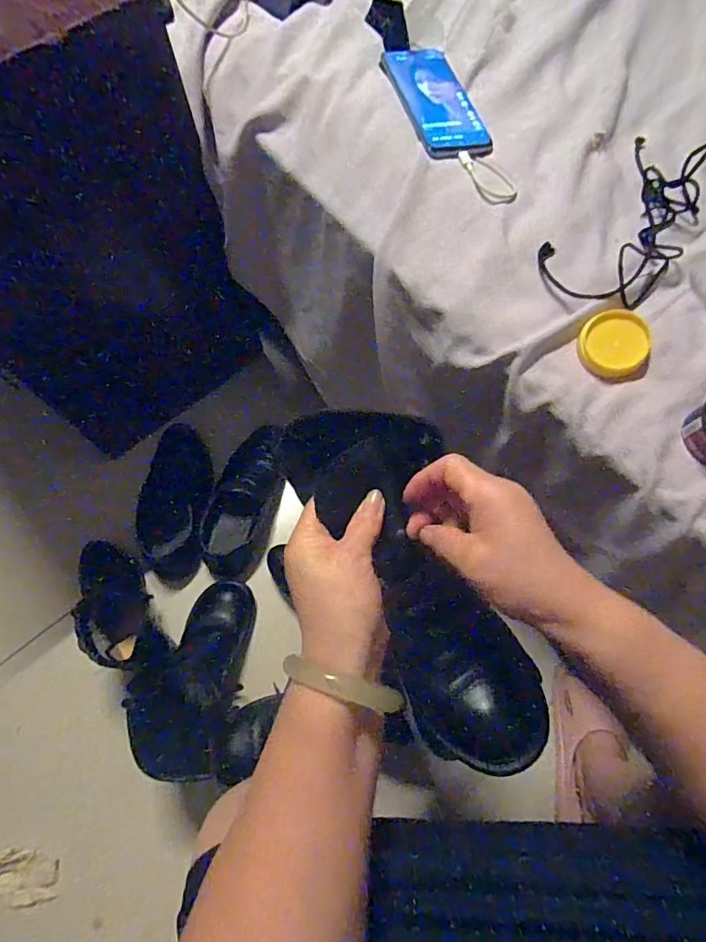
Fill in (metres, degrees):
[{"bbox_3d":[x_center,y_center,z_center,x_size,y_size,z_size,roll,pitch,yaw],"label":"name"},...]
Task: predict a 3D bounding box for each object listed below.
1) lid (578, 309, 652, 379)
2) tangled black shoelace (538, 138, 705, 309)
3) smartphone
[{"bbox_3d":[0.226,-0.110,0.427,0.055,0.008,0.056,-23,84,13],"label":"lid"},{"bbox_3d":[0.269,-0.241,0.463,0.105,0.034,0.216,39,75,14],"label":"tangled black shoelace"},{"bbox_3d":[0.088,-0.390,0.518,0.080,0.013,0.161,-18,70,-5],"label":"smartphone"}]

